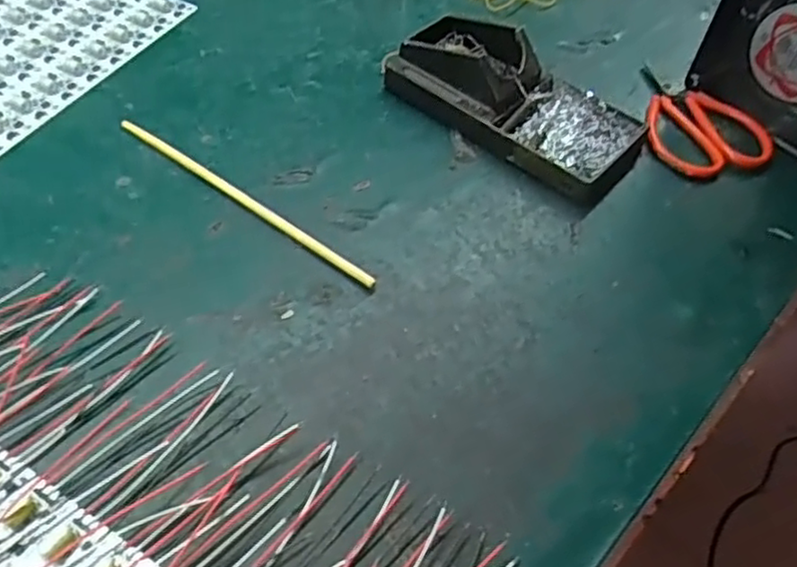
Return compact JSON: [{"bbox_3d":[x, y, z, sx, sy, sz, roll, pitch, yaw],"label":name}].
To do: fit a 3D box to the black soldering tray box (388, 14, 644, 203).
[{"bbox_3d":[0.075,-0.125,0.452,0.168,0.044,0.082,36,57,22],"label":"black soldering tray box"}]

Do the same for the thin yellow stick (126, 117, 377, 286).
[{"bbox_3d":[-0.090,-0.049,0.401,0.192,0.005,0.007,33,56,20],"label":"thin yellow stick"}]

